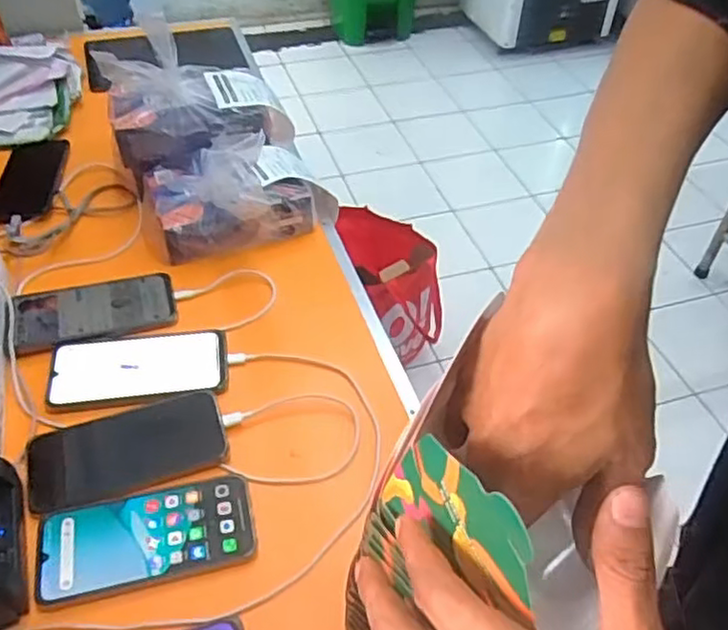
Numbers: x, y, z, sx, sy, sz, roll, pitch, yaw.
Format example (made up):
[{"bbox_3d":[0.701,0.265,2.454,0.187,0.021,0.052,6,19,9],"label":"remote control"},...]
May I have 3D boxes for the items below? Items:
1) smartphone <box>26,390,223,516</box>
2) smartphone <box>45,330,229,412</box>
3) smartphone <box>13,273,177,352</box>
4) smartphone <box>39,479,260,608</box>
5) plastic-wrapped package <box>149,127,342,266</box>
[{"bbox_3d":[-0.211,0.120,0.602,0.167,0.011,0.083,-13,48,-14],"label":"smartphone"},{"bbox_3d":[-0.223,0.050,0.664,0.167,0.006,0.084,-6,46,-7],"label":"smartphone"},{"bbox_3d":[-0.285,-0.009,0.712,0.156,0.010,0.084,-13,48,-14],"label":"smartphone"},{"bbox_3d":[-0.178,0.180,0.549,0.169,0.011,0.080,-10,47,-11],"label":"smartphone"},{"bbox_3d":[-0.144,-0.159,0.796,0.216,0.108,0.123,-14,48,-15],"label":"plastic-wrapped package"}]

